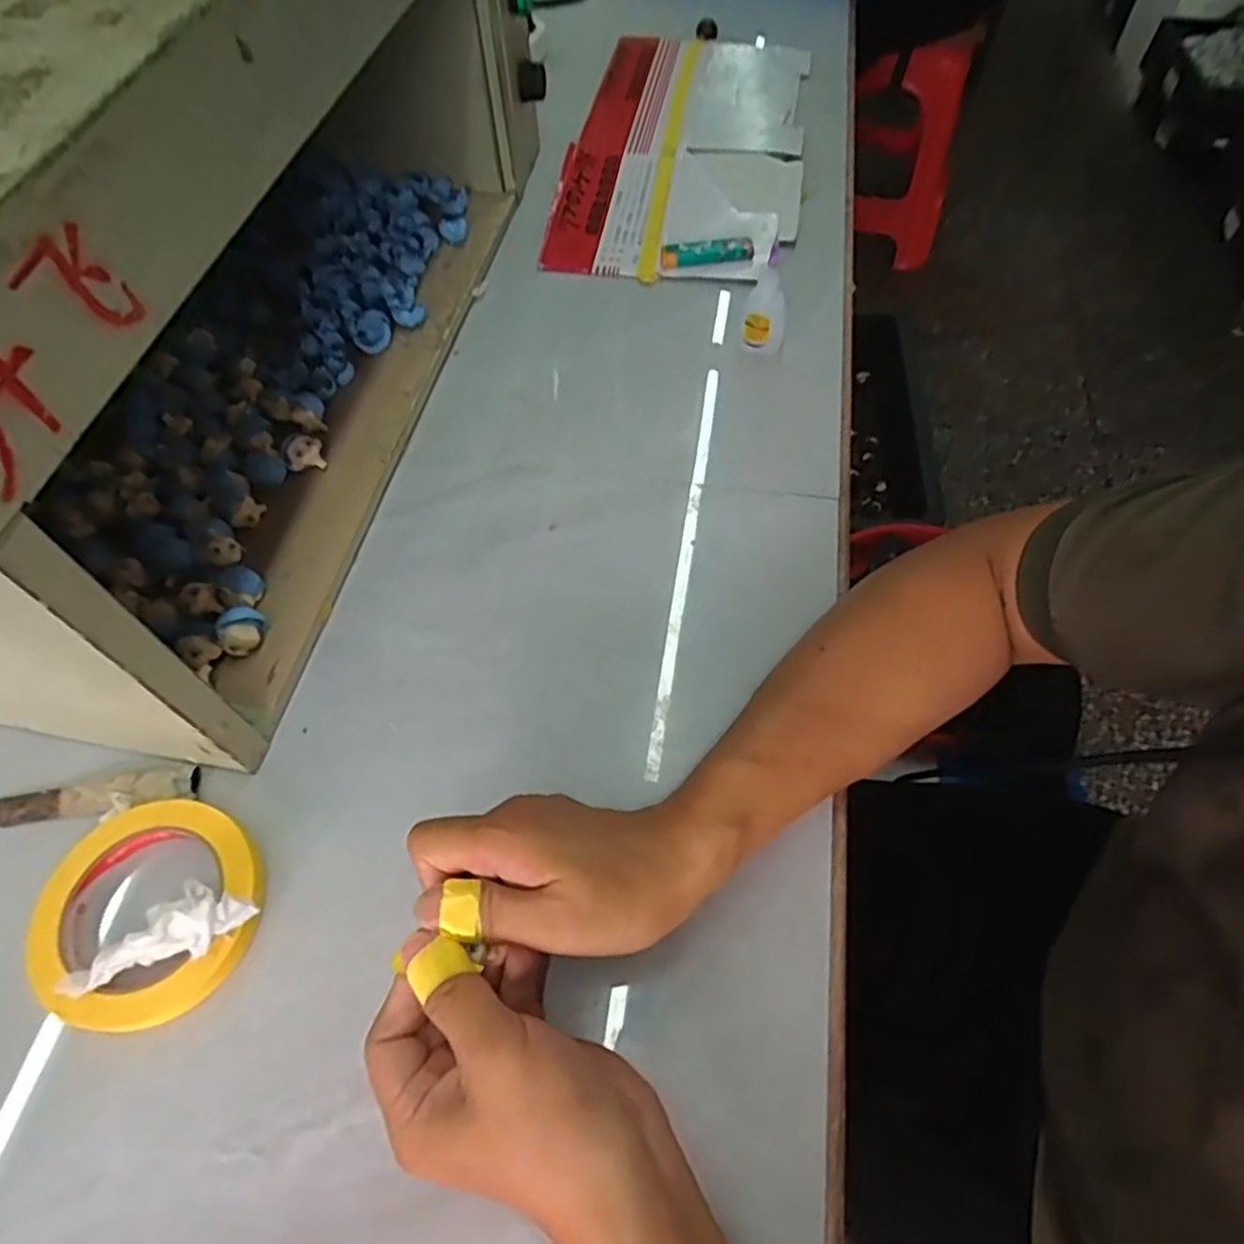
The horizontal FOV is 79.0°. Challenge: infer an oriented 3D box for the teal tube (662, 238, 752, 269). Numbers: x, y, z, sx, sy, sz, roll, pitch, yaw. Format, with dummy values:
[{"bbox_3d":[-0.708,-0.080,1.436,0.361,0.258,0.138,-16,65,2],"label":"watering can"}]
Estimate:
[{"bbox_3d":[0.073,-0.318,0.655,0.079,0.023,0.021,1,59,2],"label":"teal tube"}]

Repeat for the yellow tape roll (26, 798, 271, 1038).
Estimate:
[{"bbox_3d":[-0.243,0.149,0.391,0.110,0.018,0.108,-1,59,1],"label":"yellow tape roll"}]

